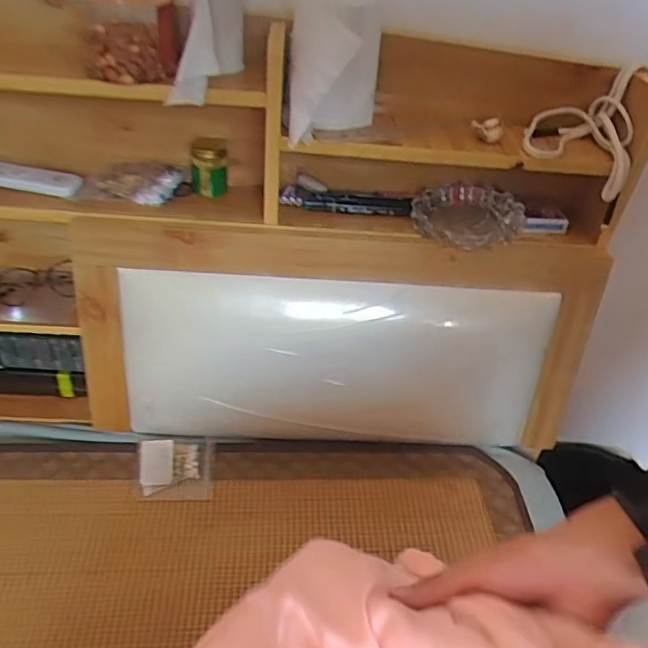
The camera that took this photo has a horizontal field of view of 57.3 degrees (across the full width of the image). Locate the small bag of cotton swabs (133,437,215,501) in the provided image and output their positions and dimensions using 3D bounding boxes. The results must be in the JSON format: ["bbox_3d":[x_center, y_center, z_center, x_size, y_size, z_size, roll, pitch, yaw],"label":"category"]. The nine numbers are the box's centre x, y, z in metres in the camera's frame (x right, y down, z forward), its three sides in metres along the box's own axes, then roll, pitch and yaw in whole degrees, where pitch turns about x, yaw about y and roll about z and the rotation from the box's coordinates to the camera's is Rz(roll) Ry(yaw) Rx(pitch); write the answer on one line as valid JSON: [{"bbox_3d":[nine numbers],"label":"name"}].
[{"bbox_3d":[-0.195,0.183,0.774,0.097,0.030,0.083,2,39,-5],"label":"small bag of cotton swabs"}]

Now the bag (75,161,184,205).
[{"bbox_3d":[-0.234,-0.168,0.716,0.119,0.033,0.066,9,39,4],"label":"bag"}]

